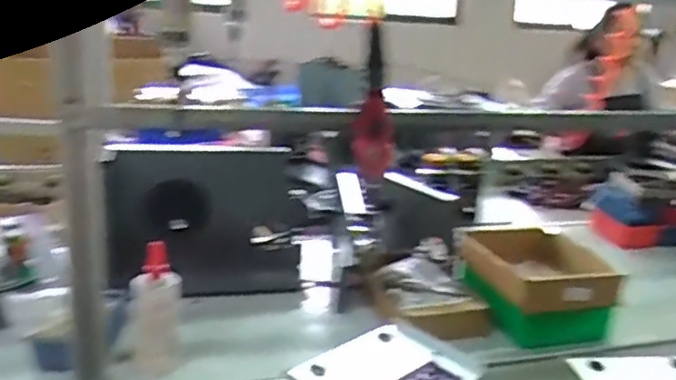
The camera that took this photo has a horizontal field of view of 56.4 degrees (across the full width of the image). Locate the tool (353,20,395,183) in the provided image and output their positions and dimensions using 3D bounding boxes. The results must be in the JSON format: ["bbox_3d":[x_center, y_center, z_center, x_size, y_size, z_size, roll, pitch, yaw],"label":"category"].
[{"bbox_3d":[0.046,-0.087,0.708,0.047,0.218,0.058,4,47,2],"label":"tool"}]

